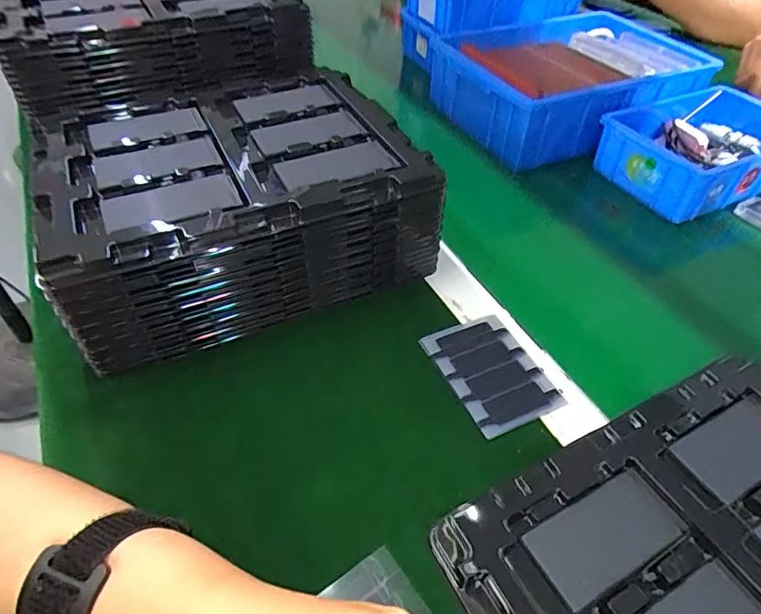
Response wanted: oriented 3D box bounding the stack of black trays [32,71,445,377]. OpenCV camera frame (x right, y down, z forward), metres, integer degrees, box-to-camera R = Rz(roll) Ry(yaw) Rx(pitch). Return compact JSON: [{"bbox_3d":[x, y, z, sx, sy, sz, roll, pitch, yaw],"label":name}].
[{"bbox_3d":[-0.119,-0.091,0.432,0.275,0.095,0.211,-17,49,-18],"label":"stack of black trays"}]

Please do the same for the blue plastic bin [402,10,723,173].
[{"bbox_3d":[0.226,-0.282,0.645,0.265,0.083,0.219,-18,50,-19],"label":"blue plastic bin"}]

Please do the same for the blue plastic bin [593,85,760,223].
[{"bbox_3d":[0.351,-0.173,0.563,0.200,0.057,0.136,-17,49,-18],"label":"blue plastic bin"}]

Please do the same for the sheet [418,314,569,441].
[{"bbox_3d":[0.081,0.046,0.377,0.067,0.004,0.092,-19,50,-20],"label":"sheet"}]

